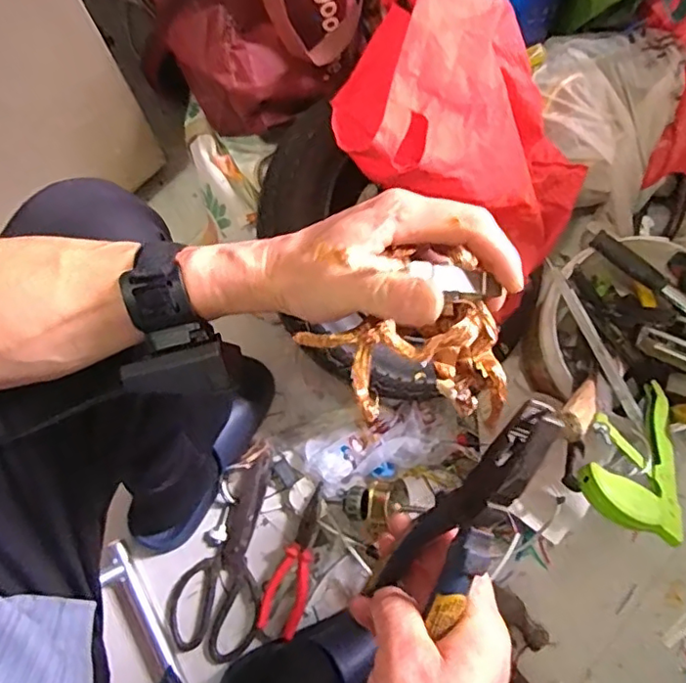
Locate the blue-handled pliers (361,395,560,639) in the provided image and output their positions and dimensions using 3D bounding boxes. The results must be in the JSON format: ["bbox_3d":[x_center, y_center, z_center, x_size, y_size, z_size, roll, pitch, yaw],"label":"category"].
[{"bbox_3d":[0.062,0.104,0.303,0.036,0.052,0.162,35,119,7],"label":"blue-handled pliers"}]

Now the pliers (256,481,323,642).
[{"bbox_3d":[-0.060,0.278,0.740,0.053,0.023,0.184,18,78,4],"label":"pliers"}]

